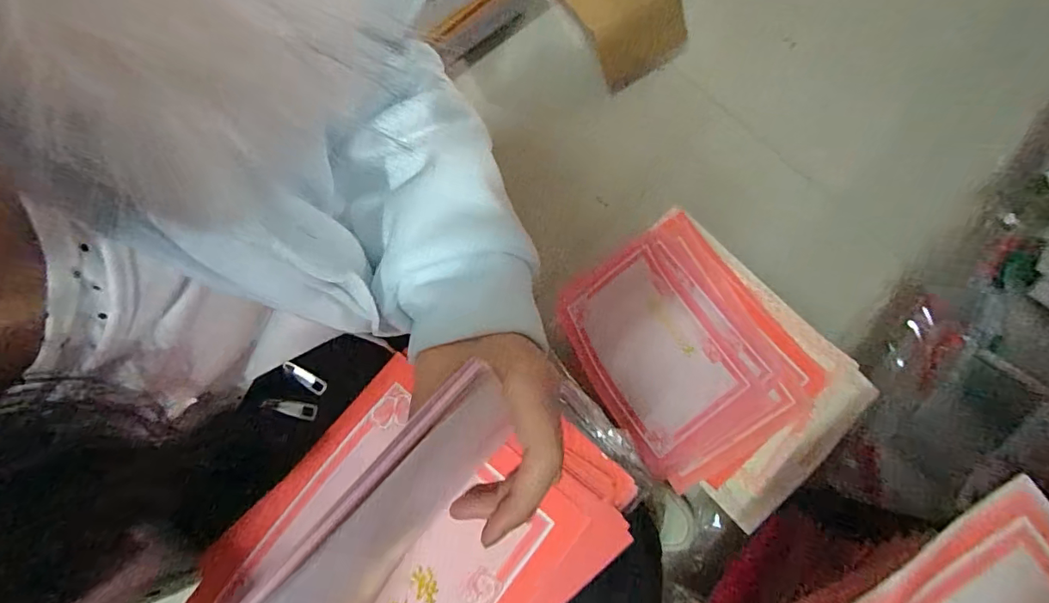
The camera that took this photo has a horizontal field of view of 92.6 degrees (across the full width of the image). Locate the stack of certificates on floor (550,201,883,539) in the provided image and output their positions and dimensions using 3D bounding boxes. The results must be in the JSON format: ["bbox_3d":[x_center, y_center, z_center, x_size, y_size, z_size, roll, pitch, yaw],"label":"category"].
[{"bbox_3d":[0.224,0.072,0.614,0.269,0.050,0.354,-41,84,-10],"label":"stack of certificates on floor"}]

